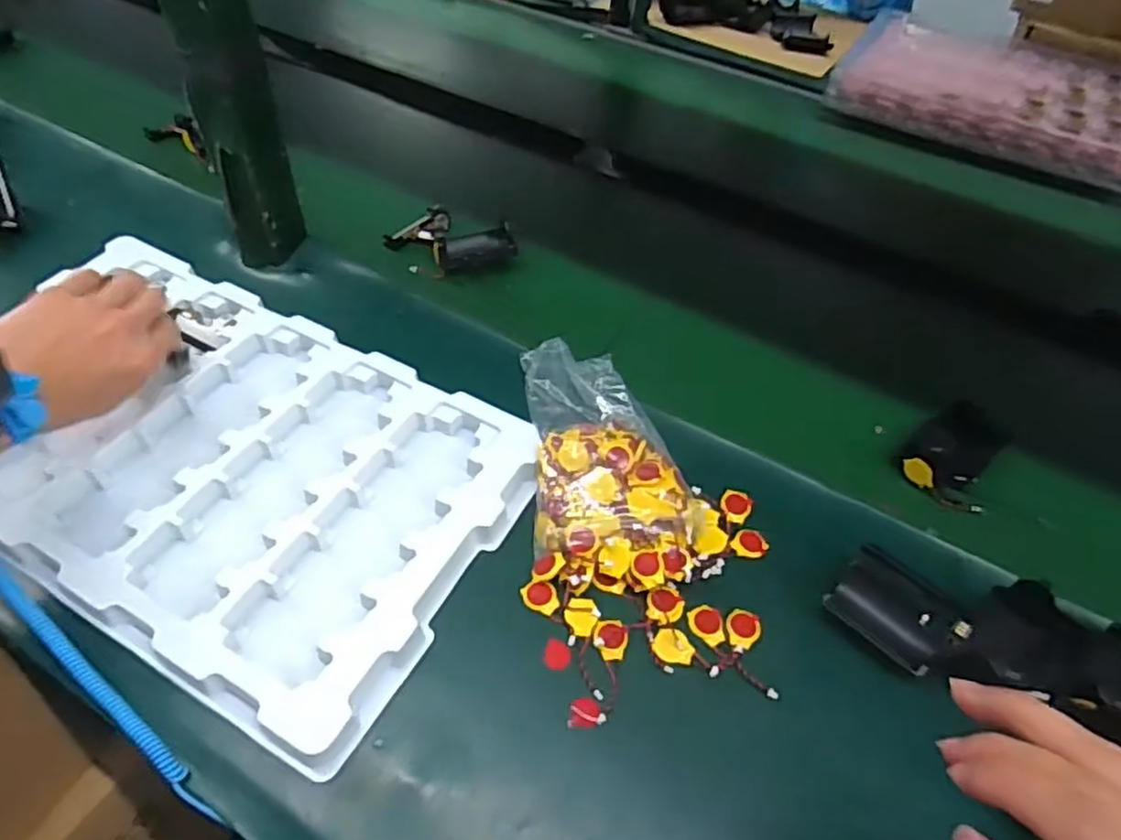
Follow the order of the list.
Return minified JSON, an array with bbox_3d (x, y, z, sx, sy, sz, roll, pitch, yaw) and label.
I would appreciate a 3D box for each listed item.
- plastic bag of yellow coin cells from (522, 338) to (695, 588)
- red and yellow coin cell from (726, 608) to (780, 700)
[{"bbox_3d":[0.030,0.021,0.474,0.097,0.039,0.177,-2,50,-5],"label":"plastic bag of yellow coin cells"},{"bbox_3d":[0.112,0.137,0.413,0.021,0.004,0.053,-1,50,-4],"label":"red and yellow coin cell"}]

